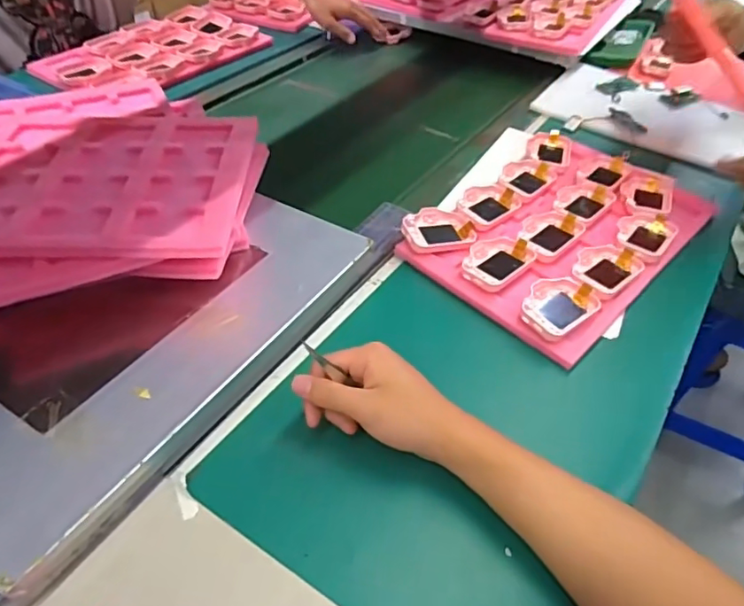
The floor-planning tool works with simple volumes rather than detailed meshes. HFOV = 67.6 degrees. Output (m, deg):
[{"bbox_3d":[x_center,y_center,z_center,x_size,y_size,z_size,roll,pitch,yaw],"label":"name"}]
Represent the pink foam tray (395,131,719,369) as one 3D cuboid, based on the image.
[{"bbox_3d":[0.230,-0.098,0.669,0.238,0.028,0.361,34,54,29],"label":"pink foam tray"}]

